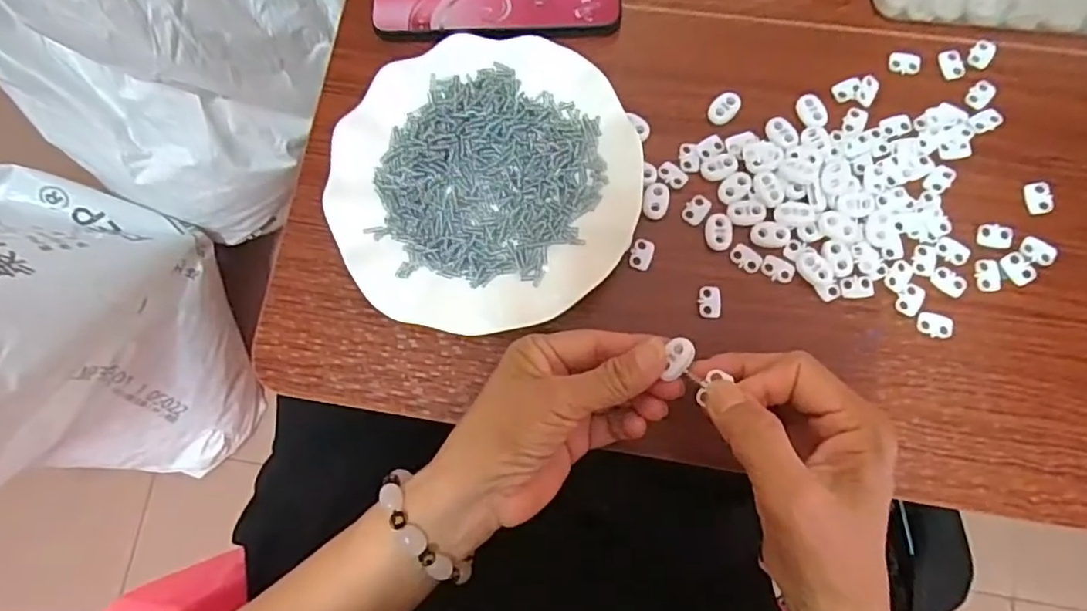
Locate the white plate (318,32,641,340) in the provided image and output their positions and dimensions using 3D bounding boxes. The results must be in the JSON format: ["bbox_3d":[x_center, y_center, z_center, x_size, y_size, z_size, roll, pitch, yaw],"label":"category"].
[{"bbox_3d":[-0.035,-0.077,0.366,0.180,0.024,0.184,6,79,5],"label":"white plate"}]

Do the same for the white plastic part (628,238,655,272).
[{"bbox_3d":[0.060,-0.031,0.364,0.014,0.004,0.019,15,80,7],"label":"white plastic part"}]

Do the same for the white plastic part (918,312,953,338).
[{"bbox_3d":[0.227,0.011,0.348,0.020,0.004,0.014,11,80,6],"label":"white plastic part"}]

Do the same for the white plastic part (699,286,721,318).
[{"bbox_3d":[0.099,-0.002,0.356,0.013,0.004,0.019,-4,79,3],"label":"white plastic part"}]

